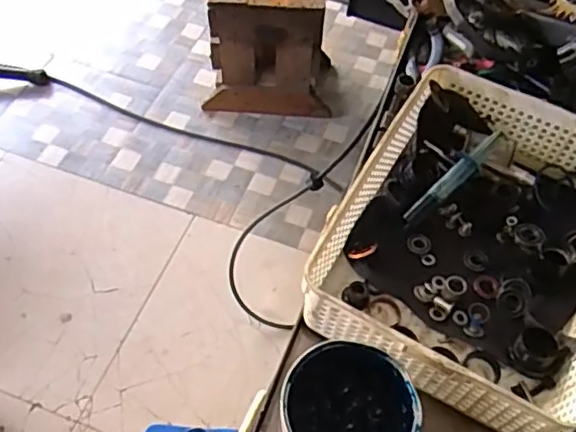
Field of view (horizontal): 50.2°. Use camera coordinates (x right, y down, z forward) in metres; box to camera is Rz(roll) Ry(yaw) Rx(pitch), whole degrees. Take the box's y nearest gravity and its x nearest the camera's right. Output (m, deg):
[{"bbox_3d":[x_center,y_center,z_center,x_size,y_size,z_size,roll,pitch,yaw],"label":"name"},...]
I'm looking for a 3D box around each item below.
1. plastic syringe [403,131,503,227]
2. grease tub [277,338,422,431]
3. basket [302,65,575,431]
[{"bbox_3d":[0.172,-0.039,0.640,0.137,0.017,0.026,-42,68,-7],"label":"plastic syringe"},{"bbox_3d":[0.044,0.161,0.489,0.099,0.091,0.100,1,55,-2],"label":"grease tub"},{"bbox_3d":[0.188,0.019,0.595,0.249,0.085,0.327,26,58,15],"label":"basket"}]

